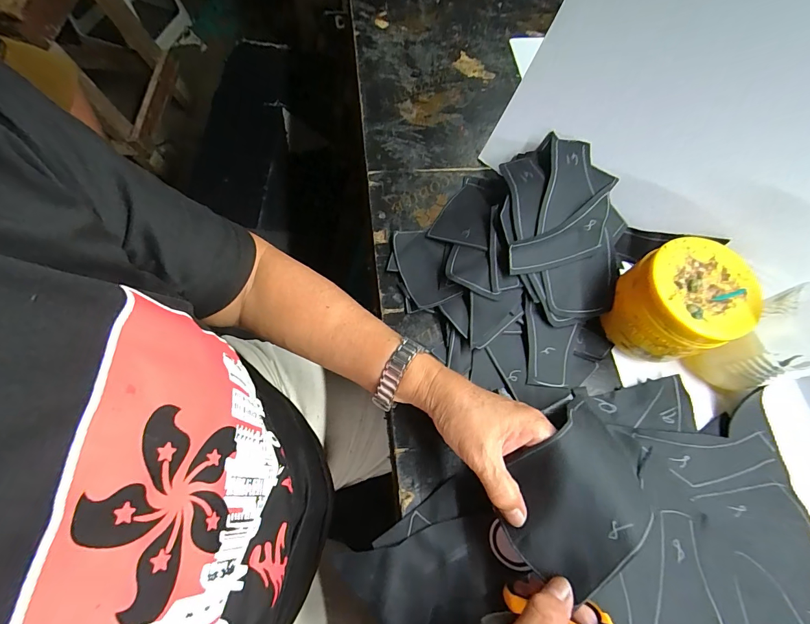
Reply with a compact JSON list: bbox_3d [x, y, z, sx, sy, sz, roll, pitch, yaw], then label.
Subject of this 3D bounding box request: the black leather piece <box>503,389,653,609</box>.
[{"bbox_3d":[0.120,0.130,0.265,0.102,0.032,0.091,-36,75,-15],"label":"black leather piece"}]

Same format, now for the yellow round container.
[{"bbox_3d":[0.243,-0.004,0.347,0.089,0.087,0.090,1,68,-3],"label":"yellow round container"}]

